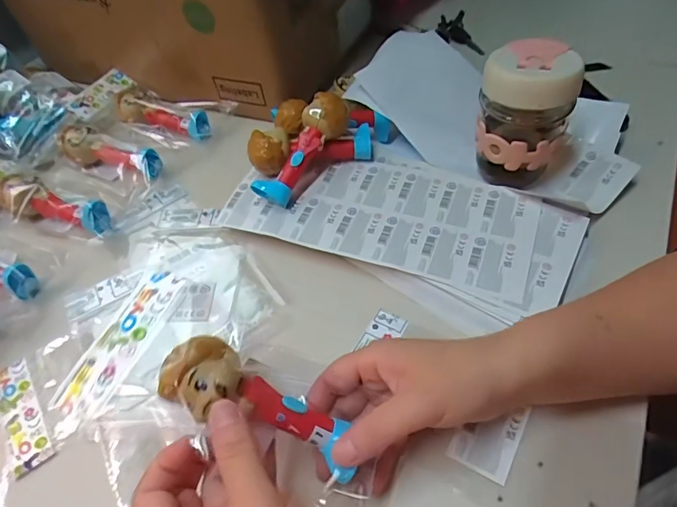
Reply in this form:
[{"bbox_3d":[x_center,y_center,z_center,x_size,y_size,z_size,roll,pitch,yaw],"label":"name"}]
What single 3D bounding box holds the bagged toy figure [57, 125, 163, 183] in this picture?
[{"bbox_3d":[-0.264,-0.118,0.528,0.132,0.034,0.048,17,55,19],"label":"bagged toy figure"}]

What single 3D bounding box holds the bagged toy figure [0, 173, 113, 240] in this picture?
[{"bbox_3d":[-0.290,-0.046,0.472,0.135,0.035,0.043,14,56,15],"label":"bagged toy figure"}]

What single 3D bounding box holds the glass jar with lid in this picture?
[{"bbox_3d":[0.167,-0.127,0.421,0.069,0.111,0.063,-3,51,4],"label":"glass jar with lid"}]

